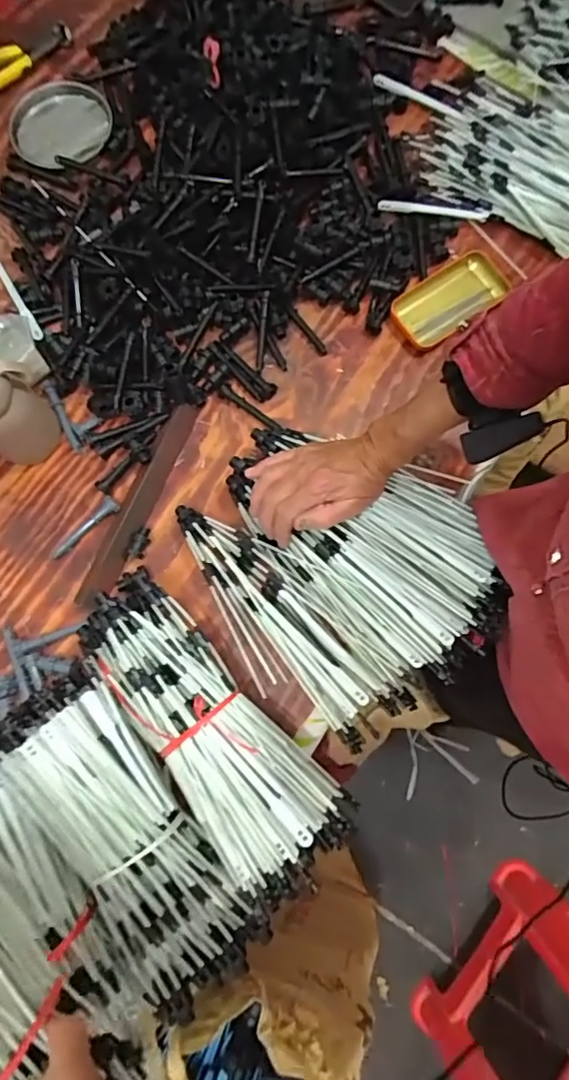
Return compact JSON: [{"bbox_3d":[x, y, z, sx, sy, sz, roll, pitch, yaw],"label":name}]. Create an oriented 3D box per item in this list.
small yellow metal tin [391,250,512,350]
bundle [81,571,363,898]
[{"bbox_3d":[0.209,-0.306,0.708,0.159,0.021,0.076,-36,81,-7],"label":"small yellow metal tin"},{"bbox_3d":[-0.085,0.181,0.554,0.125,0.096,0.341,-42,82,-8],"label":"bundle"}]

